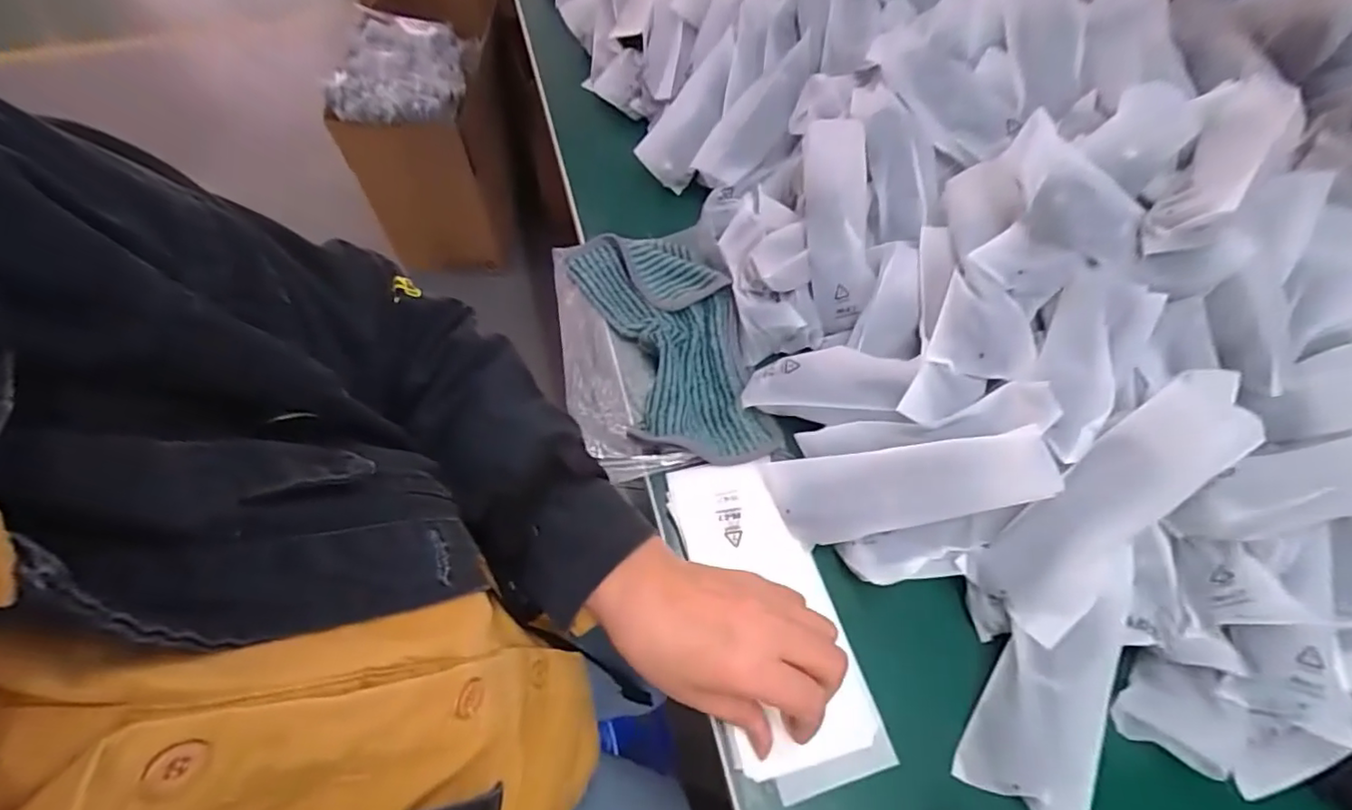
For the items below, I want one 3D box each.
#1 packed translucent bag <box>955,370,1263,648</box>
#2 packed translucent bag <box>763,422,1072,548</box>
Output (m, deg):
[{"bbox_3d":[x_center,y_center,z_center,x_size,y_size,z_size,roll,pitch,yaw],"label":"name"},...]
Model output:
[{"bbox_3d":[0.237,0.053,0.329,0.163,0.012,0.055,-54,54,16],"label":"packed translucent bag"},{"bbox_3d":[0.137,0.050,0.359,0.155,0.013,0.051,-11,80,19],"label":"packed translucent bag"}]

